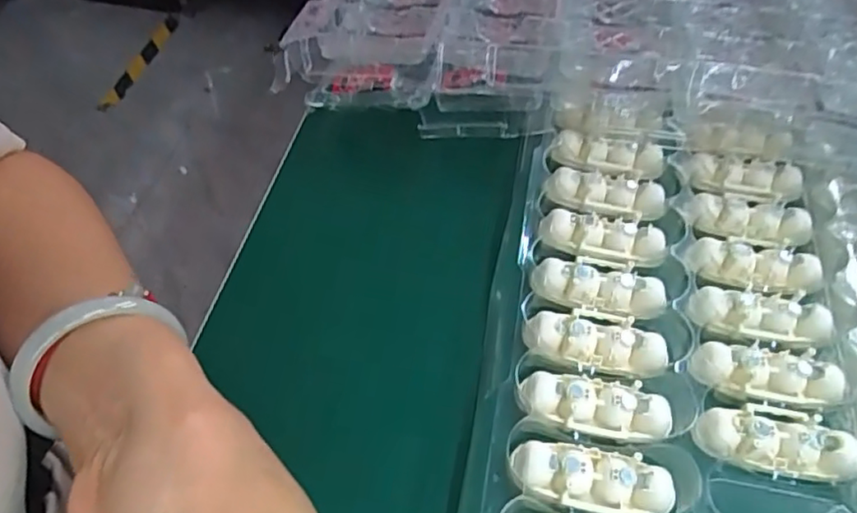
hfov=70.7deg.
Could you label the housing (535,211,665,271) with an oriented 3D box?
[{"bbox_3d":[0.088,-0.009,0.308,0.063,0.014,0.028,6,54,4],"label":"housing"}]

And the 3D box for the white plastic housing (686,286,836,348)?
[{"bbox_3d":[0.156,0.027,0.284,0.062,0.012,0.023,10,54,7],"label":"white plastic housing"}]

